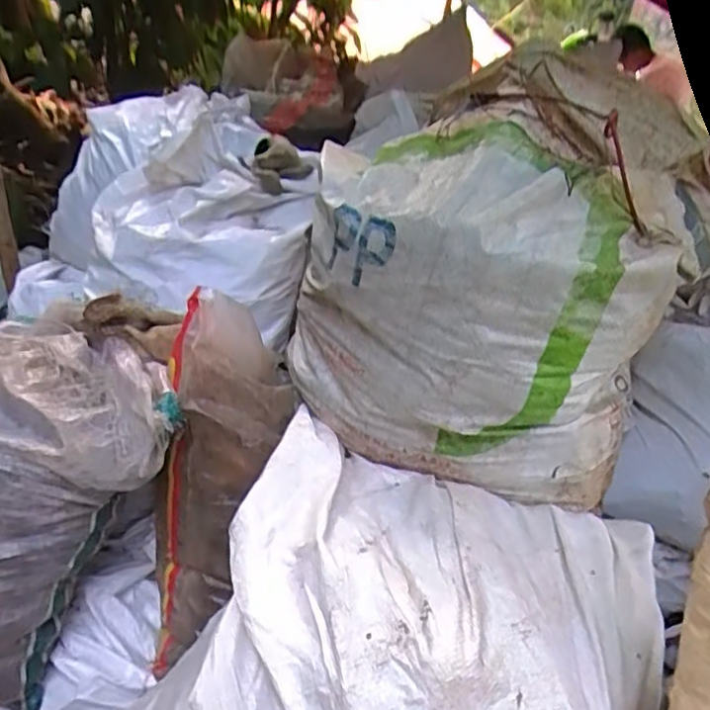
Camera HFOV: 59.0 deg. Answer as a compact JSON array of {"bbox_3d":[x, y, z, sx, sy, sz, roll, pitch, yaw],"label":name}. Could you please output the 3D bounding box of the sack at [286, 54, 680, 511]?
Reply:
[{"bbox_3d":[0.127,-0.061,0.647,0.336,0.352,0.236,0,31,-12],"label":"sack"}]

